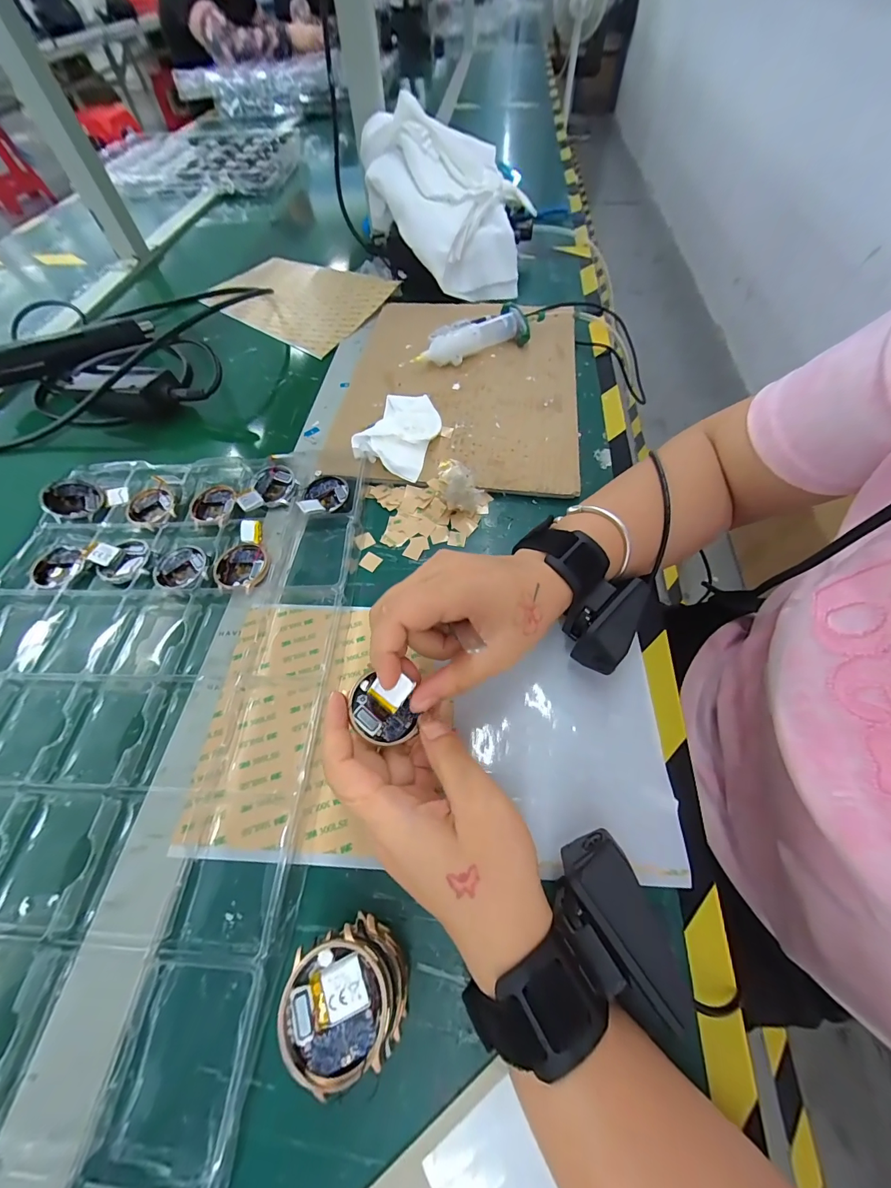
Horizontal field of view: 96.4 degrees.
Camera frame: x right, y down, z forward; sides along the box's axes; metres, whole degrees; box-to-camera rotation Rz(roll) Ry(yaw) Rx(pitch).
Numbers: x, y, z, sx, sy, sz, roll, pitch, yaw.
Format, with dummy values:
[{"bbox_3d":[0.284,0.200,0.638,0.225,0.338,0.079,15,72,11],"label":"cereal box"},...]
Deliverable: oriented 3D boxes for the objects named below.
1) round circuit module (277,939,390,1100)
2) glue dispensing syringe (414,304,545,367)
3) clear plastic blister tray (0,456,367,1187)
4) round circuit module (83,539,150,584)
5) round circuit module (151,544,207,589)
[{"bbox_3d":[-0.047,0.173,0.166,0.043,0.007,0.043,-1,59,2],"label":"round circuit module"},{"bbox_3d":[0.042,-0.298,0.461,0.165,0.034,0.036,-22,61,-9],"label":"glue dispensing syringe"},{"bbox_3d":[-0.231,0.066,0.283,0.297,0.021,0.438,1,60,4],"label":"clear plastic blister tray"},{"bbox_3d":[-0.287,-0.031,0.347,0.047,0.011,0.044,-1,60,3],"label":"round circuit module"},{"bbox_3d":[-0.228,-0.024,0.343,0.042,0.006,0.043,14,62,11],"label":"round circuit module"}]

